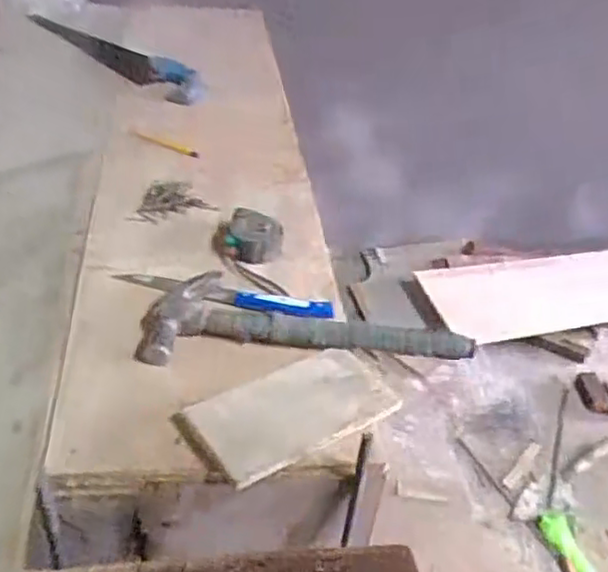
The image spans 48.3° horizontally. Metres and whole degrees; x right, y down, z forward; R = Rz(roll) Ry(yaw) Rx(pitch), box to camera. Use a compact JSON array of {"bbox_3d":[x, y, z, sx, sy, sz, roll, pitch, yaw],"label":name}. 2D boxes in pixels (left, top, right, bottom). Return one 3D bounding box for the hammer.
[{"bbox_3d":[-0.001,0.029,0.732,0.335,0.034,0.119,1,38,-4],"label":"hammer"}]

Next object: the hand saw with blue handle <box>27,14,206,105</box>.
[{"bbox_3d":[-0.378,-0.471,1.343,0.576,0.042,0.097,32,46,32],"label":"hand saw with blue handle"}]

